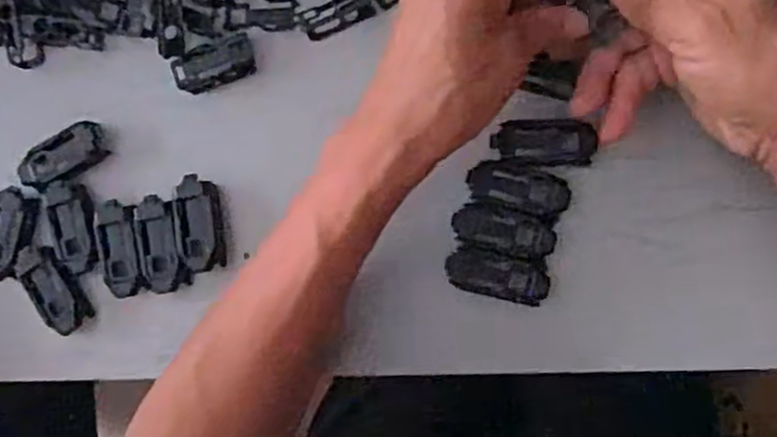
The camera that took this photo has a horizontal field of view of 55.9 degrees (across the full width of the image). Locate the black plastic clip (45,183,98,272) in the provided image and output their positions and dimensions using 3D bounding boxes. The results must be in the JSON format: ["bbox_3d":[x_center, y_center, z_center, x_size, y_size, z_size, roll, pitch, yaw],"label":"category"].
[{"bbox_3d":[-0.166,0.004,0.388,0.024,0.007,0.049,-14,89,4],"label":"black plastic clip"}]

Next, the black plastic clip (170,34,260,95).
[{"bbox_3d":[-0.092,-0.081,0.387,0.043,0.006,0.023,-19,89,4],"label":"black plastic clip"}]

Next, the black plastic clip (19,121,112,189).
[{"bbox_3d":[-0.174,-0.033,0.390,0.048,0.007,0.023,-23,88,4],"label":"black plastic clip"}]

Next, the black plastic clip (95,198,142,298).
[{"bbox_3d":[-0.141,0.016,0.383,0.022,0.005,0.050,-10,89,4],"label":"black plastic clip"}]

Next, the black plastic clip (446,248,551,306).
[{"bbox_3d":[0.054,0.029,0.365,0.050,0.006,0.022,10,91,4],"label":"black plastic clip"}]

